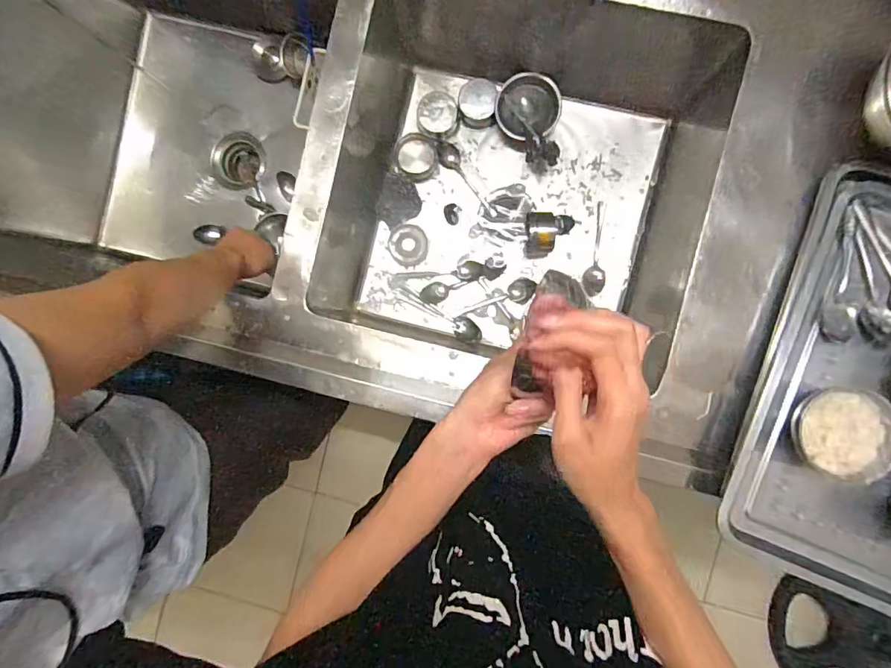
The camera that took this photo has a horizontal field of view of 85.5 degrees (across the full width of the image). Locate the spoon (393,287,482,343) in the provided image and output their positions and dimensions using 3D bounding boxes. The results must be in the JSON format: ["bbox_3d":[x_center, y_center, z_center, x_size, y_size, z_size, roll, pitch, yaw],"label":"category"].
[{"bbox_3d":[-0.015,-0.040,0.936,0.188,0.015,0.042,30,94,3],"label":"spoon"}]

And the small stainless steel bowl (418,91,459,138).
[{"bbox_3d":[-0.015,-0.408,0.903,0.076,0.054,0.077,0,92,5],"label":"small stainless steel bowl"}]

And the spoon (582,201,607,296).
[{"bbox_3d":[0.282,-0.158,0.894,0.038,0.017,0.174,6,92,4],"label":"spoon"}]

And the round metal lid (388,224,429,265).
[{"bbox_3d":[-0.071,-0.173,0.932,0.073,0.009,0.076,7,92,4],"label":"round metal lid"}]

